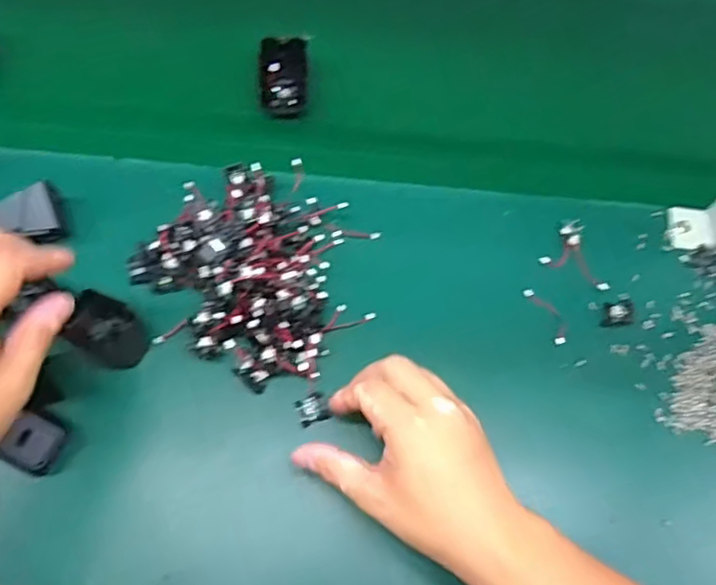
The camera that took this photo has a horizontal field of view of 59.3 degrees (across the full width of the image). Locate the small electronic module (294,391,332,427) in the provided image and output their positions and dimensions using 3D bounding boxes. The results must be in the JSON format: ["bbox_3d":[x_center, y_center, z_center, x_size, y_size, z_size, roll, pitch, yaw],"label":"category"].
[{"bbox_3d":[-0.034,0.089,0.481,0.024,0.005,0.022,-21,72,-9],"label":"small electronic module"}]

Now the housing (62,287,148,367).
[{"bbox_3d":[-0.199,0.029,0.502,0.065,0.018,0.045,35,73,10],"label":"housing"}]

